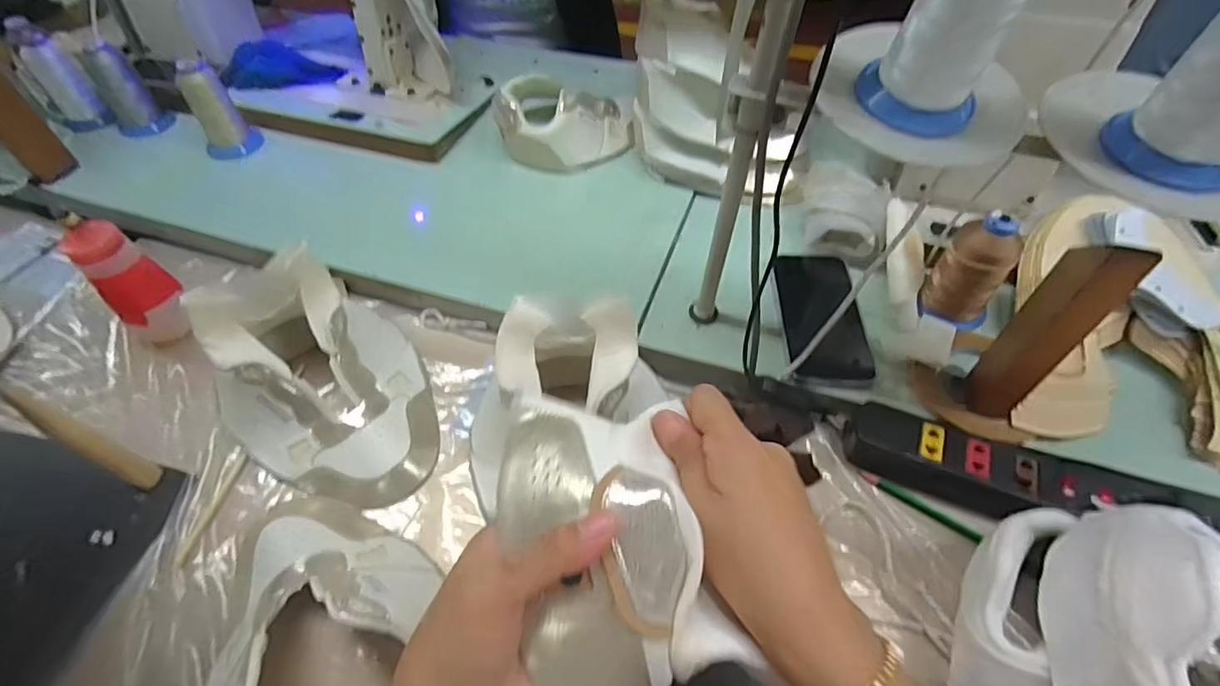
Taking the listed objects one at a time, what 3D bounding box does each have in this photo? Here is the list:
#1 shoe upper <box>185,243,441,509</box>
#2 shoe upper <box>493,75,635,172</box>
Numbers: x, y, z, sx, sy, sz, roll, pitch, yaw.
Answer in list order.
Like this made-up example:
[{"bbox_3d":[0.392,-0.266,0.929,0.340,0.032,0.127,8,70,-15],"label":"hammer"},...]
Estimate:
[{"bbox_3d":[-0.256,0.034,0.493,0.158,0.103,0.209,-29,58,-19],"label":"shoe upper"},{"bbox_3d":[-0.058,-0.279,0.722,0.170,0.079,0.119,2,53,2],"label":"shoe upper"}]

